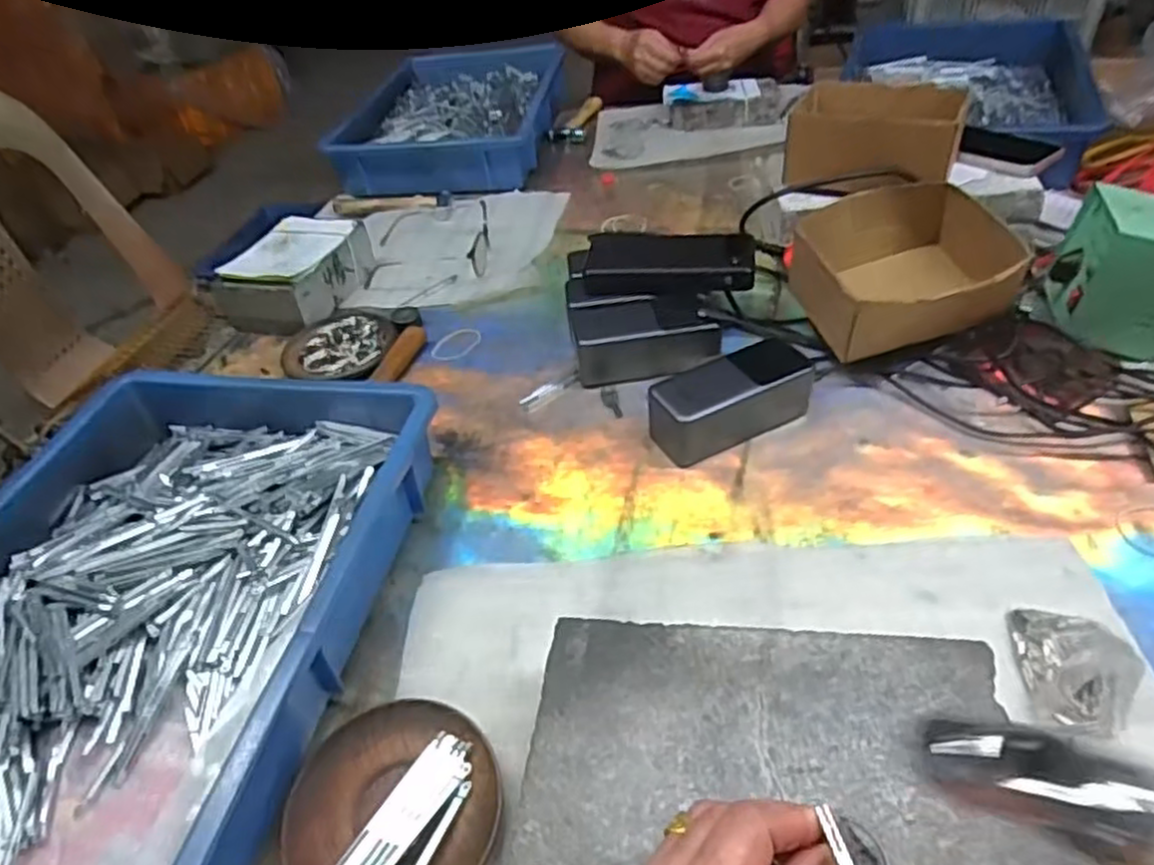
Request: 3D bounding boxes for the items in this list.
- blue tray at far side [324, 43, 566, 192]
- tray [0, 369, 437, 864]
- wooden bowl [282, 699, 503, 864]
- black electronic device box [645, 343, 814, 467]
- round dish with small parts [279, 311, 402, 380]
[{"bbox_3d":[-0.182,-0.505,1.151,0.294,0.065,0.481,2,43,9],"label":"blue tray at far side"},{"bbox_3d":[-0.277,0.126,0.449,0.274,0.075,0.417,4,43,11],"label":"tray"},{"bbox_3d":[-0.100,0.203,0.398,0.117,0.016,0.114,-3,42,3],"label":"wooden bowl"},{"bbox_3d":[0.123,-0.026,0.587,0.125,0.054,0.058,-22,45,-17],"label":"black electronic device box"},{"bbox_3d":[-0.230,-0.089,0.732,0.109,0.011,0.115,-3,42,3],"label":"round dish with small parts"}]

